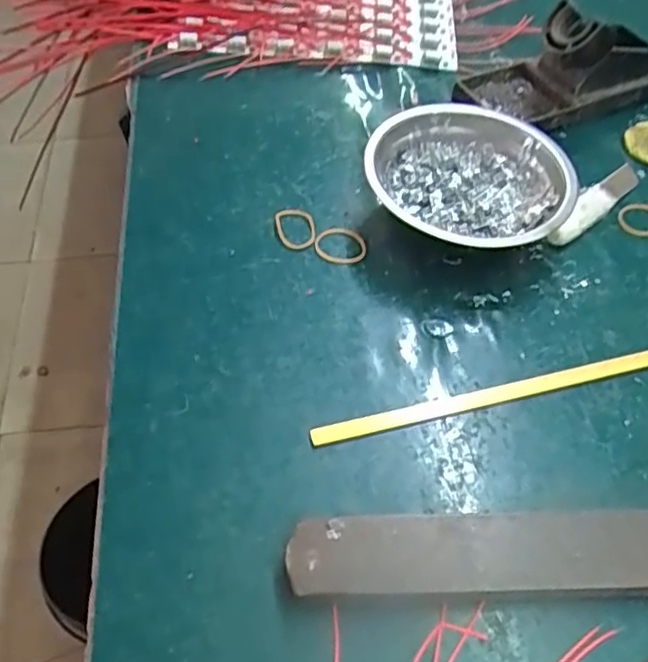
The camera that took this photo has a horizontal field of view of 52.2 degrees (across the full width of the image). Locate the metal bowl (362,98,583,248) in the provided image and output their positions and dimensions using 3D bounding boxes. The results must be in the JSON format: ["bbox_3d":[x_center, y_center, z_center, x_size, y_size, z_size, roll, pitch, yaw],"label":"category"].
[{"bbox_3d":[0.093,-0.092,0.421,0.120,0.040,0.120,1,54,-2],"label":"metal bowl"}]

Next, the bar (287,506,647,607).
[{"bbox_3d":[0.085,0.101,0.294,0.196,0.018,0.037,-1,54,-3],"label":"bar"}]

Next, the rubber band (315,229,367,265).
[{"bbox_3d":[0.010,-0.053,0.410,0.029,0.004,0.029,1,54,-2],"label":"rubber band"}]

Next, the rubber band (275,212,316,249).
[{"bbox_3d":[-0.018,-0.065,0.416,0.024,0.004,0.032,-7,54,-7],"label":"rubber band"}]

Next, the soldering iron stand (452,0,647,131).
[{"bbox_3d":[0.176,-0.198,0.483,0.151,0.061,0.076,-17,56,-14],"label":"soldering iron stand"}]

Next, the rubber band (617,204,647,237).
[{"bbox_3d":[0.209,-0.074,0.432,0.029,0.004,0.032,30,58,19],"label":"rubber band"}]

